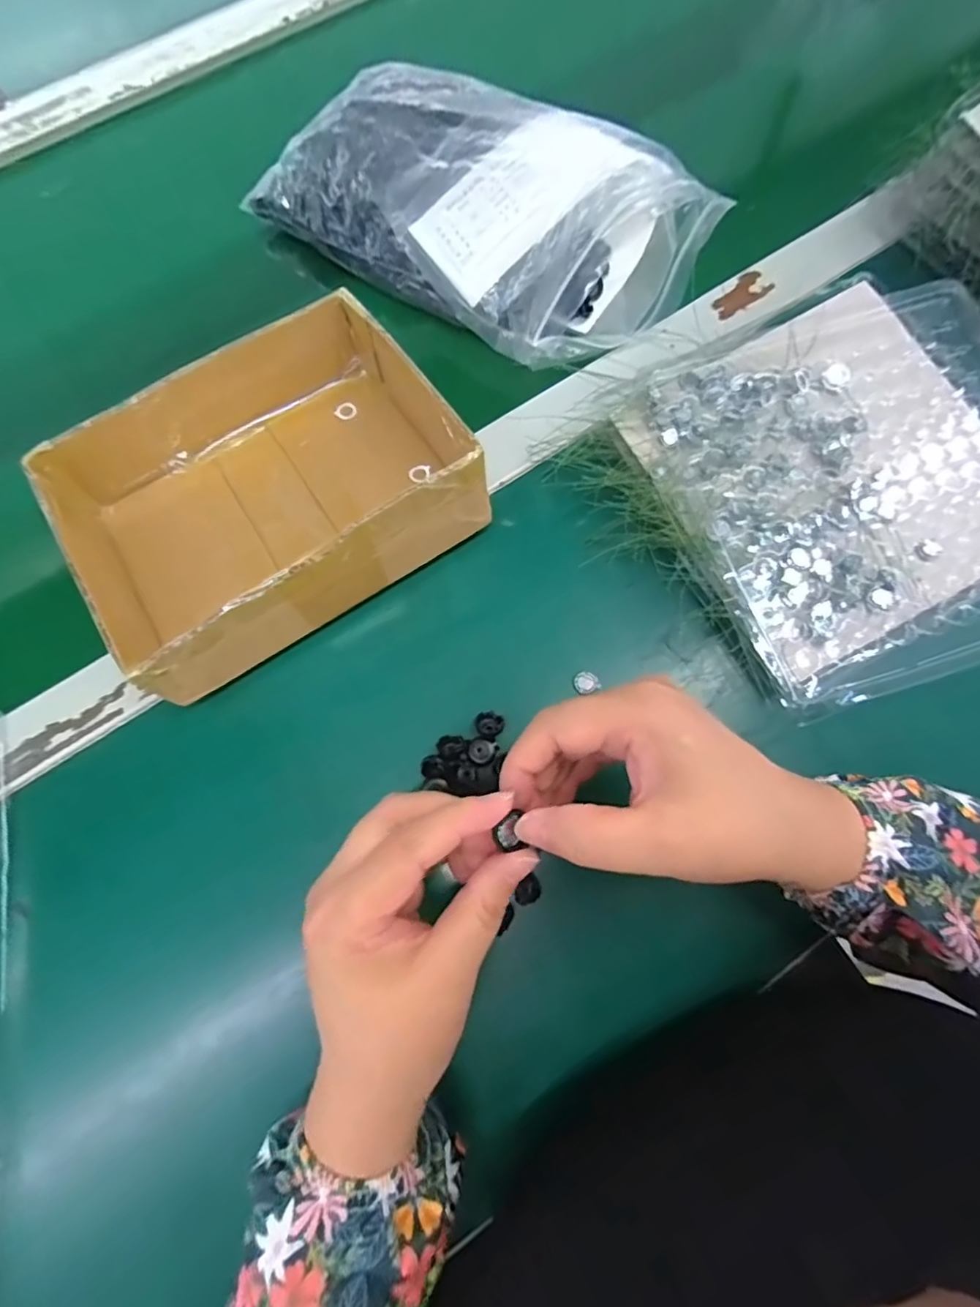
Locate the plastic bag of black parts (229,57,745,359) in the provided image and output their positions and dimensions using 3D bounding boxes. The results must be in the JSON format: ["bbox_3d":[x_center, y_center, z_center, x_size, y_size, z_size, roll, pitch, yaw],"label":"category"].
[{"bbox_3d":[-0.008,-0.300,0.377,0.283,0.054,0.152,30,77,10],"label":"plastic bag of black parts"}]

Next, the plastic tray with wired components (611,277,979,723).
[{"bbox_3d":[0.207,-0.097,0.325,0.212,0.031,0.226,-19,74,-4],"label":"plastic tray with wired components"}]

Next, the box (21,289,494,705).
[{"bbox_3d":[-0.126,-0.093,0.320,0.202,0.059,0.162,-33,75,-8],"label":"box"}]

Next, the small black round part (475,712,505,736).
[{"bbox_3d":[0.000,0.039,0.313,0.015,0.006,0.014,-1,73,2],"label":"small black round part"}]

